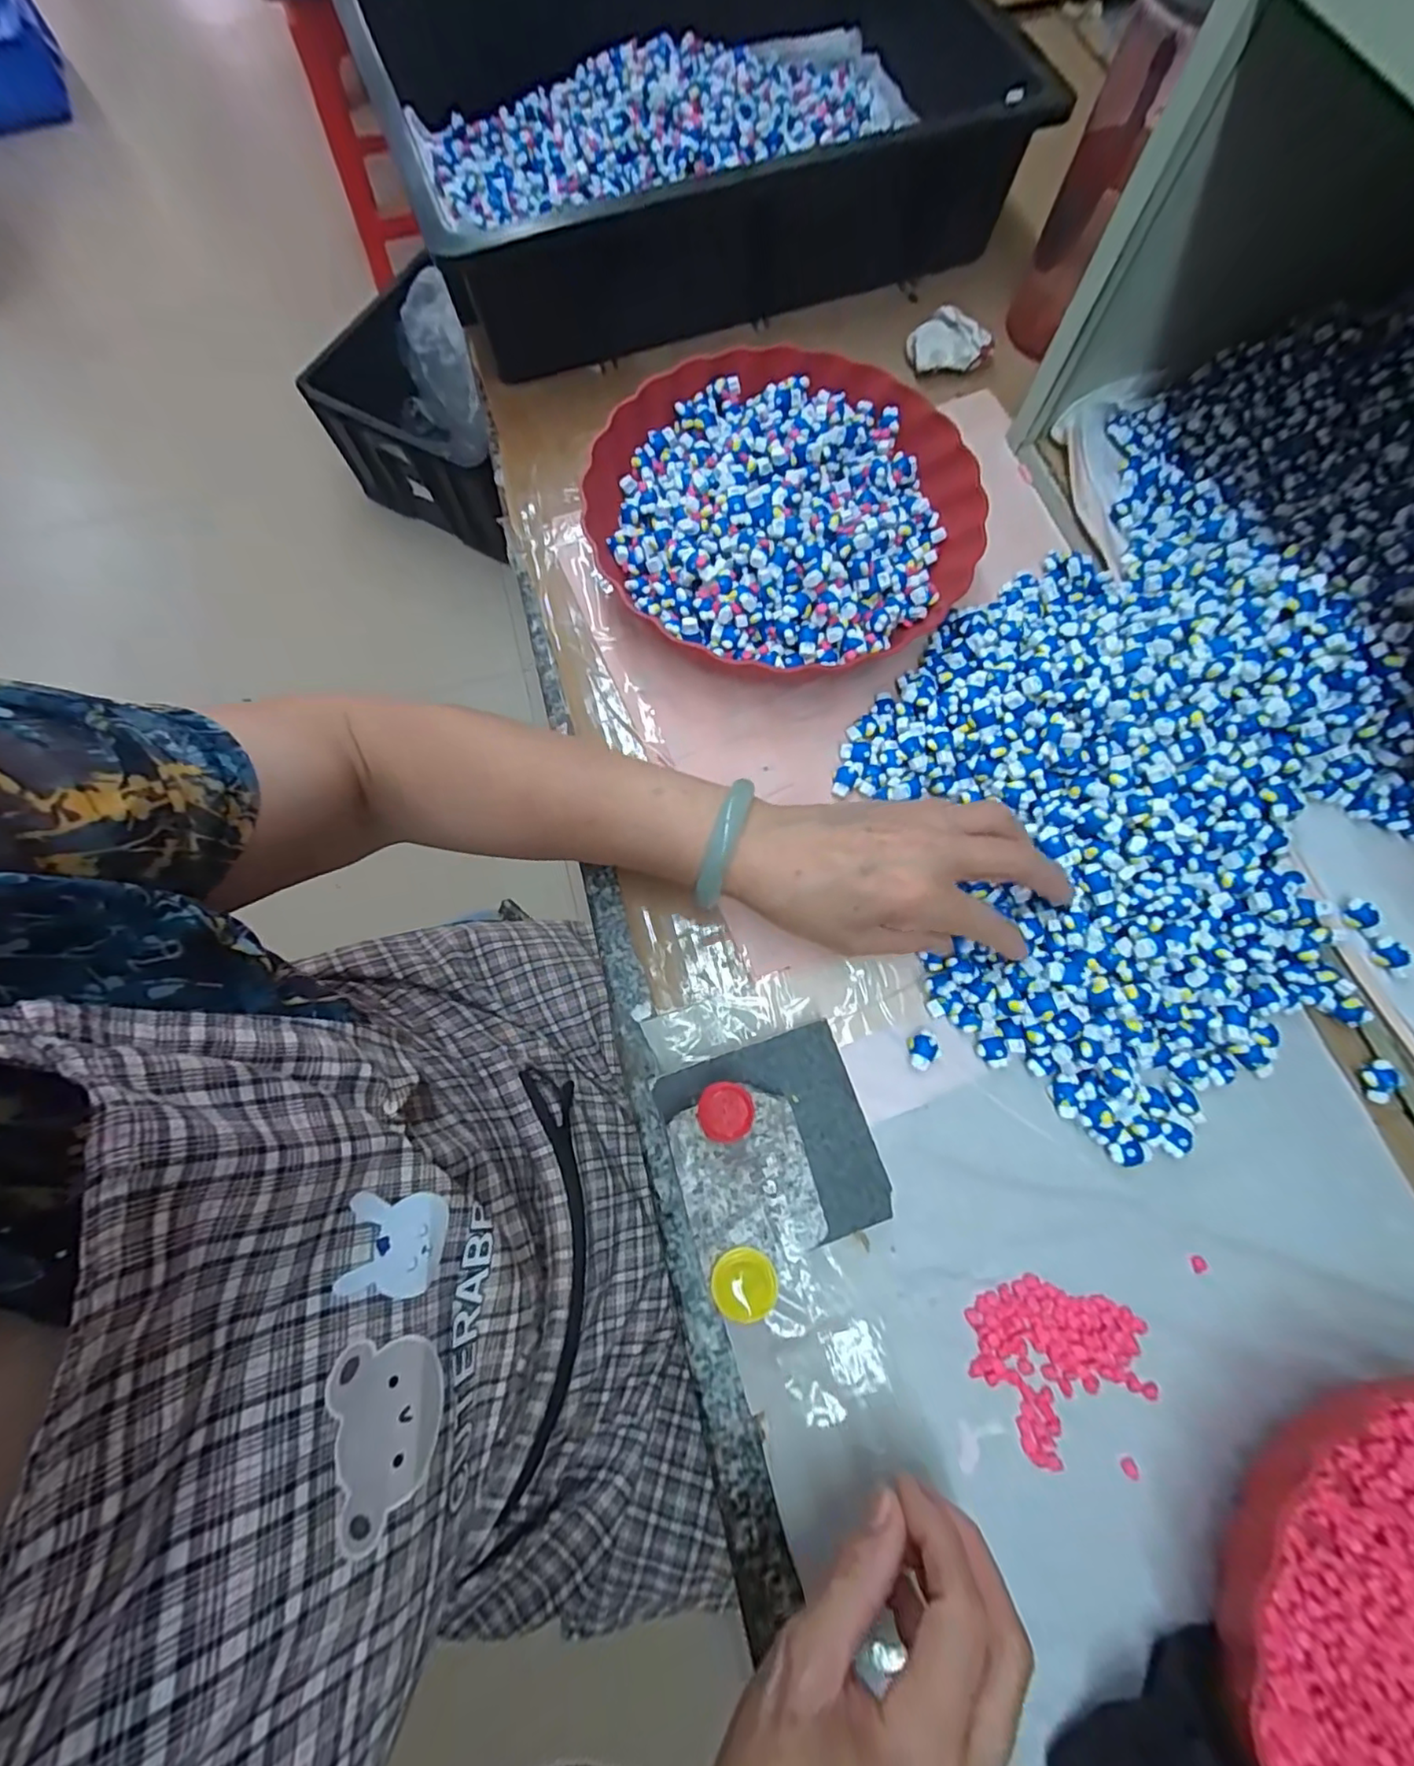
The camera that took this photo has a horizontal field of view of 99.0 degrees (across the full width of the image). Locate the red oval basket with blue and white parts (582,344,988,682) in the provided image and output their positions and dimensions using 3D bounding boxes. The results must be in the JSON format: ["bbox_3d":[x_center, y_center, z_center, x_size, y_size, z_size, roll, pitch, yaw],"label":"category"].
[{"bbox_3d":[0.051,-0.242,0.390,0.245,0.050,0.237,-36,77,-8],"label":"red oval basket with blue and white parts"}]

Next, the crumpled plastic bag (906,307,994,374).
[{"bbox_3d":[0.184,-0.409,0.456,0.066,0.024,0.033,-12,75,-2],"label":"crumpled plastic bag"}]

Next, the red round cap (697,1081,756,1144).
[{"bbox_3d":[0.009,0.108,0.285,0.026,0.004,0.027,-1,85,6],"label":"red round cap"}]

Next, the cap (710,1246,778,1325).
[{"bbox_3d":[0.016,0.177,0.266,0.028,0.004,0.028,0,74,0],"label":"cap"}]

